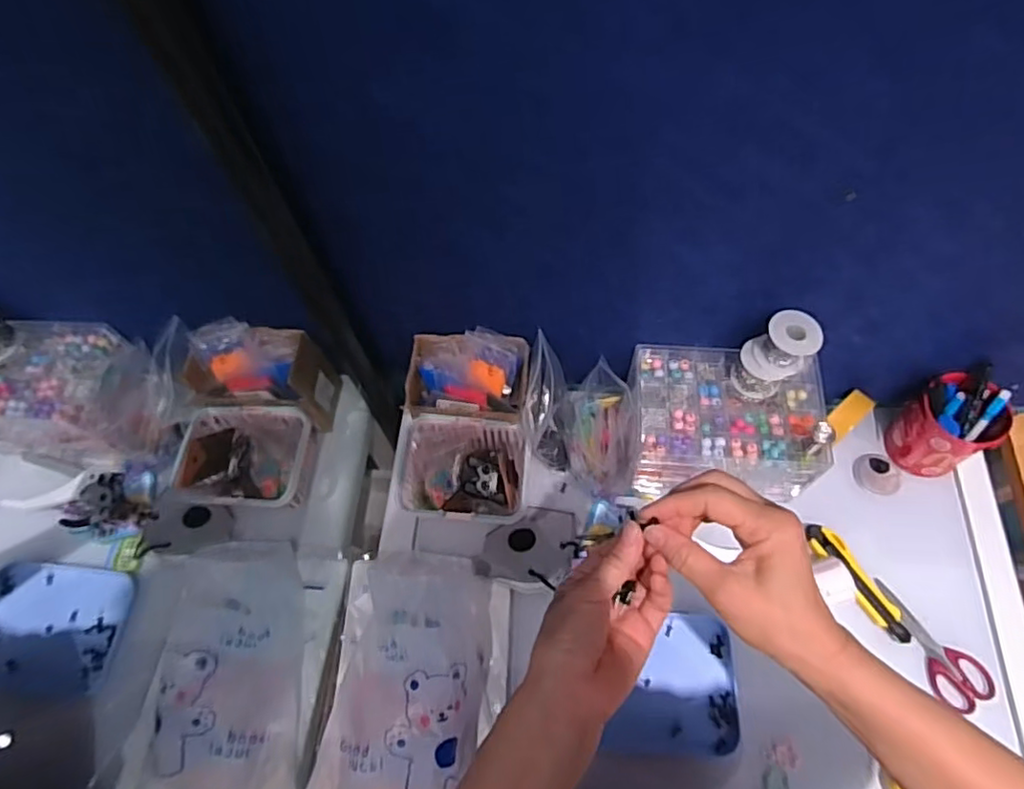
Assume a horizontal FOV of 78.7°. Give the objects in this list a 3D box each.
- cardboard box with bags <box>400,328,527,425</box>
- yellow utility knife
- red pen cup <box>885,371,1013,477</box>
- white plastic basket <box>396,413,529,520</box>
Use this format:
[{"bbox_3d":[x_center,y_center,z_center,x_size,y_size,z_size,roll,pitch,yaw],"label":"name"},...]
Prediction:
[{"bbox_3d":[-0.056,-0.022,0.761,0.143,0.087,0.089,4,64,5],"label":"cardboard box with bags"},{"bbox_3d":[0.413,0.220,0.741,0.042,0.013,0.151,-30,66,-12],"label":"yellow utility knife"},{"bbox_3d":[0.537,0.038,0.771,0.092,0.124,0.089,-1,63,2],"label":"red pen cup"},{"bbox_3d":[-0.061,0.100,0.786,0.164,0.070,0.127,4,64,5],"label":"white plastic basket"}]

